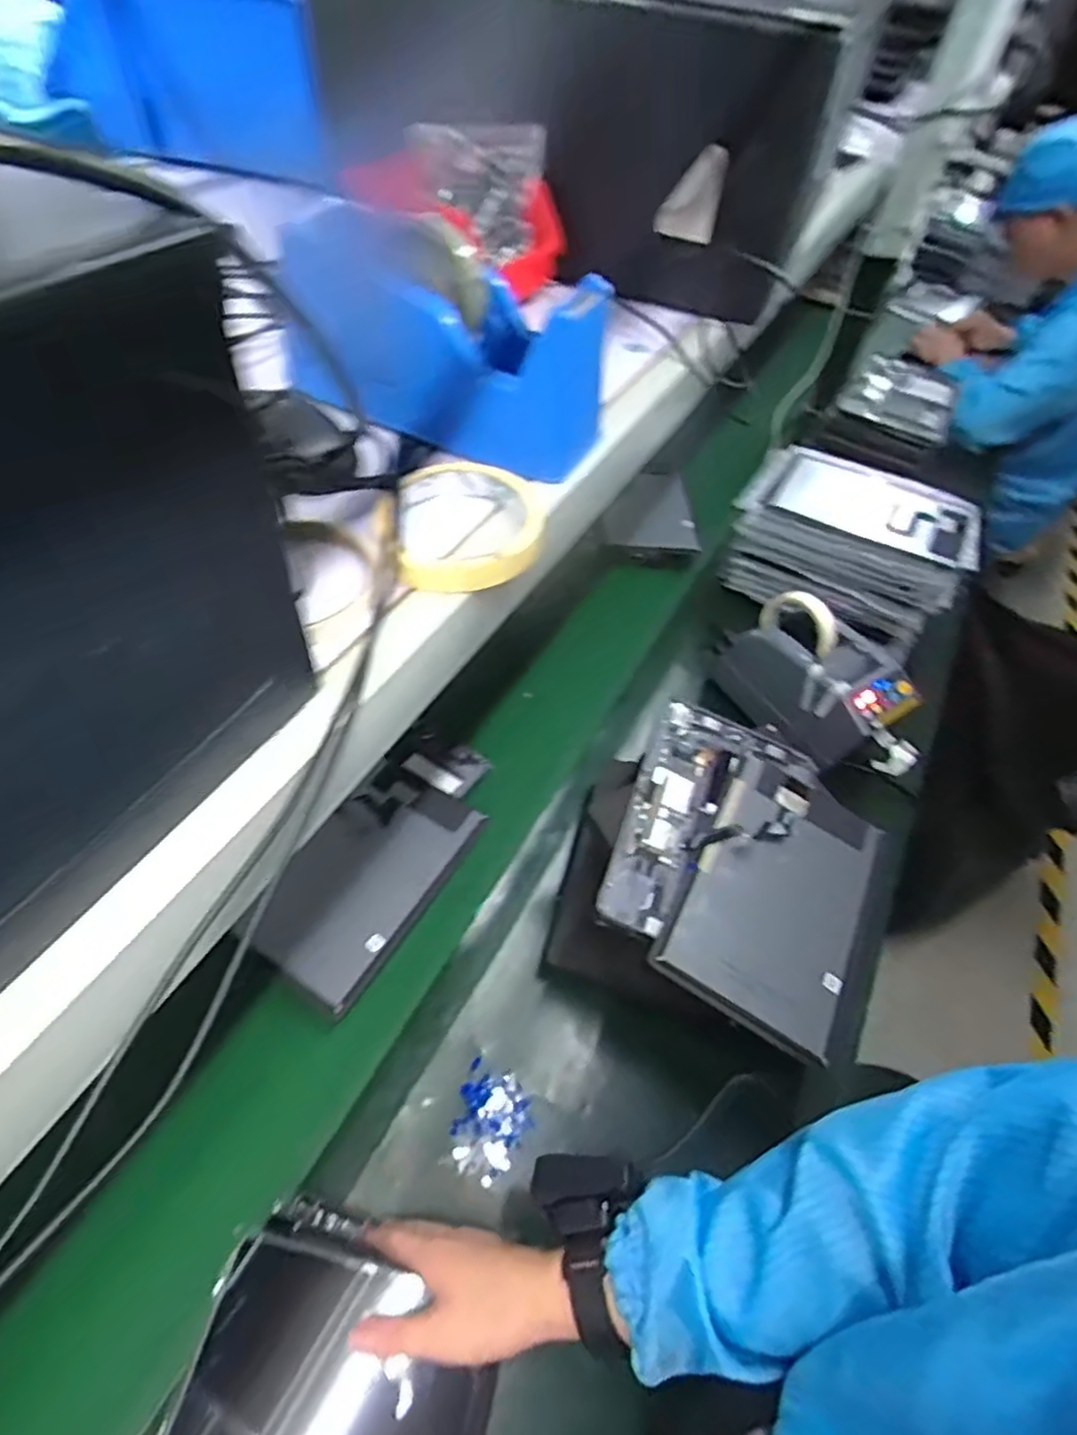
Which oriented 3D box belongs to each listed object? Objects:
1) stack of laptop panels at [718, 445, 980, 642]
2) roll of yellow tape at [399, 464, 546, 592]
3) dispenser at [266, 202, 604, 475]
[{"bbox_3d":[0.448,-0.253,1.003,0.303,0.150,0.194,30,56,17],"label":"stack of laptop panels"},{"bbox_3d":[-0.035,-0.102,0.369,0.075,0.021,0.092,-4,53,-8],"label":"roll of yellow tape"},{"bbox_3d":[-0.053,-0.223,0.401,0.184,0.105,0.076,15,53,6],"label":"dispenser"}]

